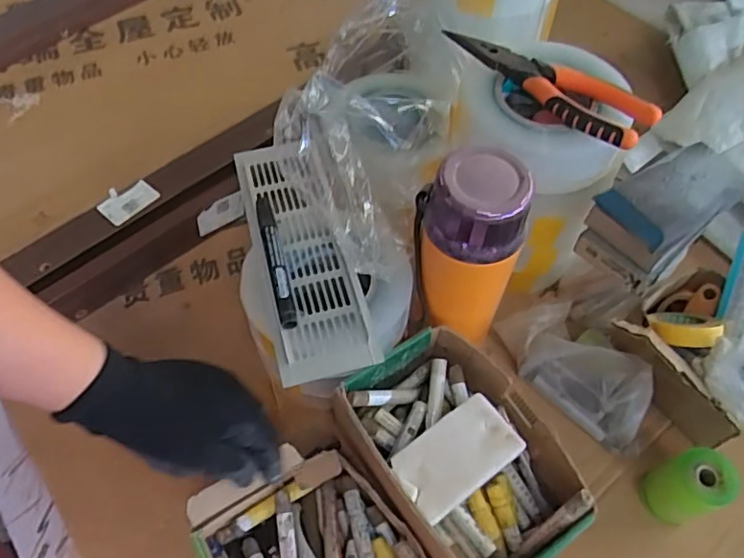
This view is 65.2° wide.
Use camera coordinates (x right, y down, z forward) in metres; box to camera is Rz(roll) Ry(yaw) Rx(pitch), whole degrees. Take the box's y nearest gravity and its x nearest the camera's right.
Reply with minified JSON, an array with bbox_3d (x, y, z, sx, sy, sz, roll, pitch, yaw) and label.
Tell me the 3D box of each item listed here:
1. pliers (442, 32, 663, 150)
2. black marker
[{"bbox_3d":[0.139,-0.165,0.479,0.184,0.021,0.044,39,65,22],"label":"pliers"},{"bbox_3d":[-0.080,-0.018,0.480,0.013,0.010,0.128,-13,58,-8],"label":"black marker"}]

